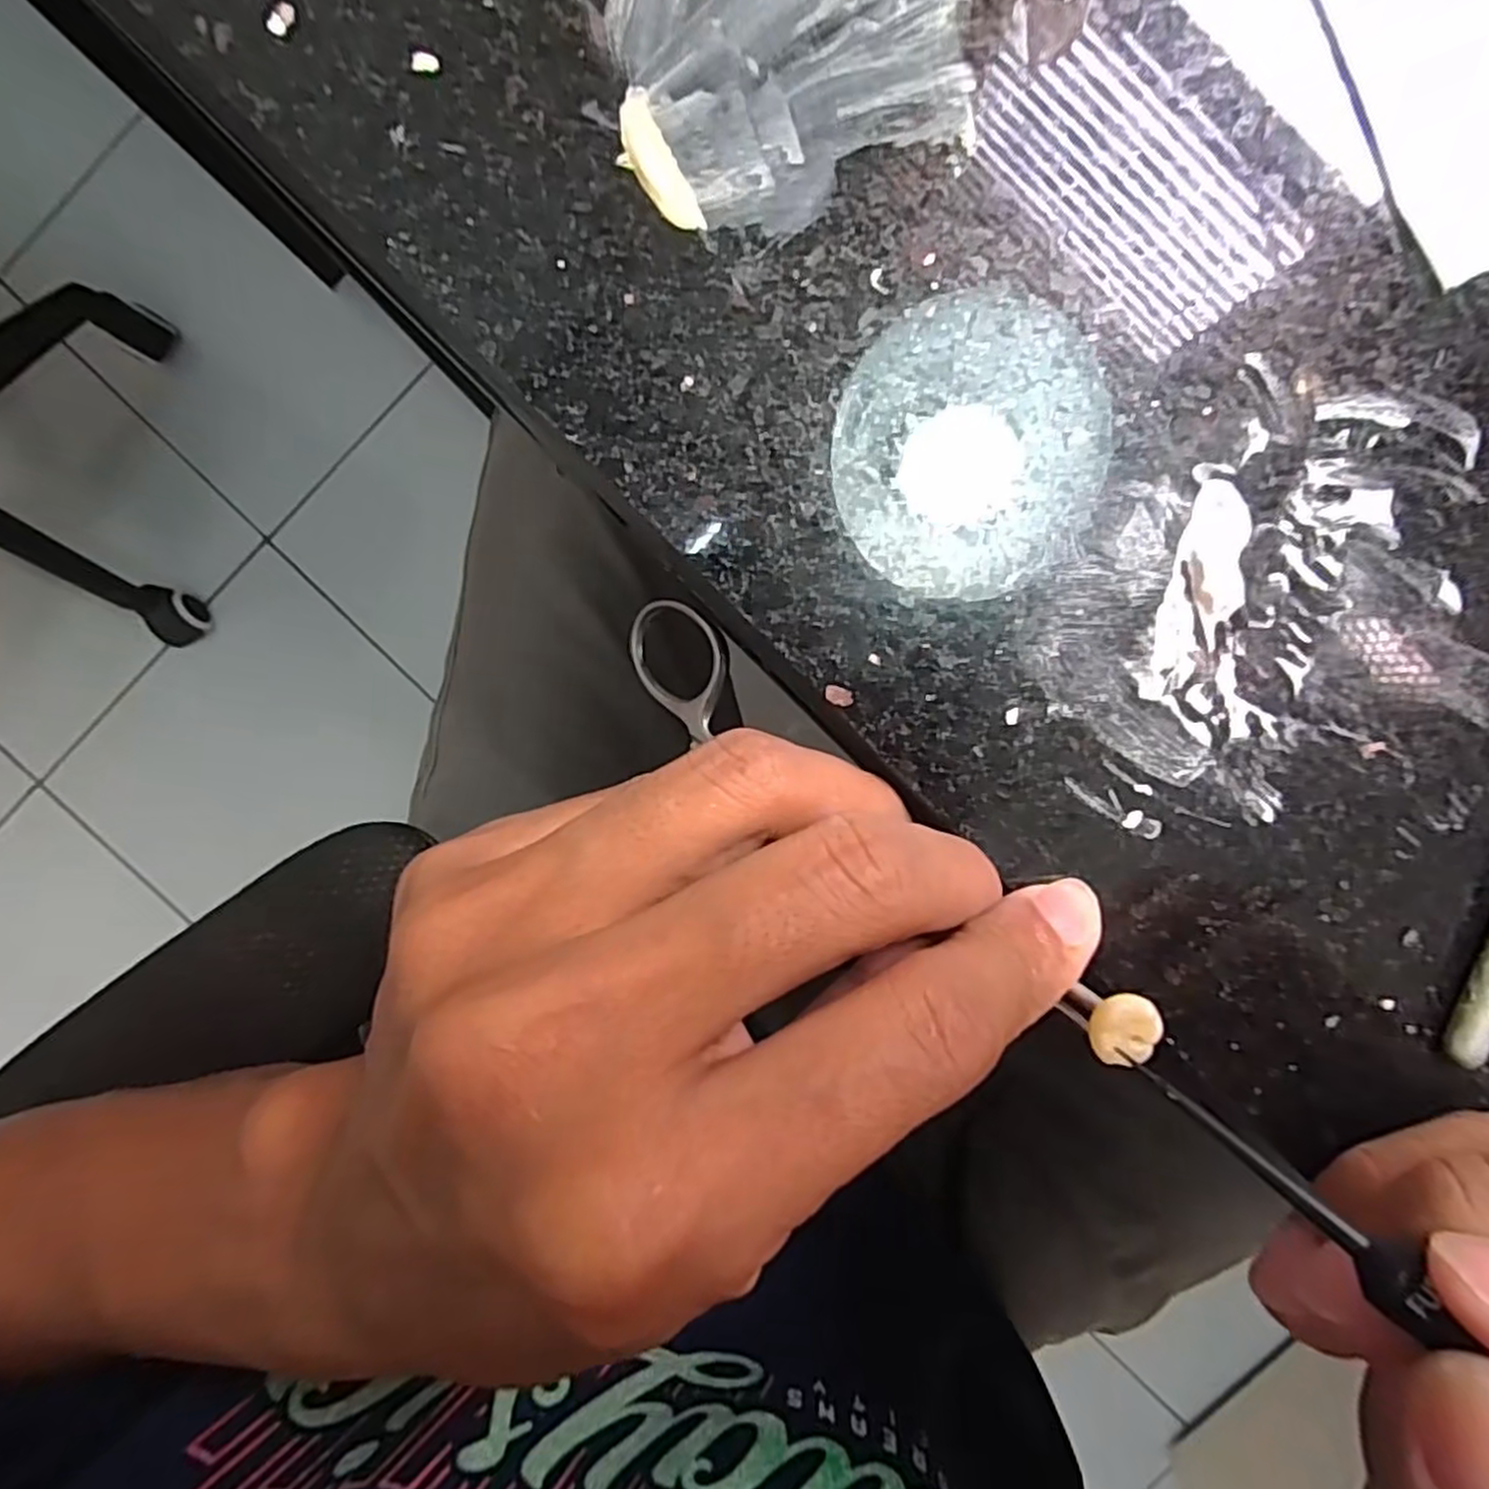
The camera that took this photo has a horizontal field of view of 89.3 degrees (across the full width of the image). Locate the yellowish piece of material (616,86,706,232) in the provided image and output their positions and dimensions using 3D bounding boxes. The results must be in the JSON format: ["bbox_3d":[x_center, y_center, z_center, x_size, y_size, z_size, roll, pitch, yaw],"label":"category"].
[{"bbox_3d":[-0.014,-0.089,0.114,0.008,0.004,0.022,-27,95,3],"label":"yellowish piece of material"}]

